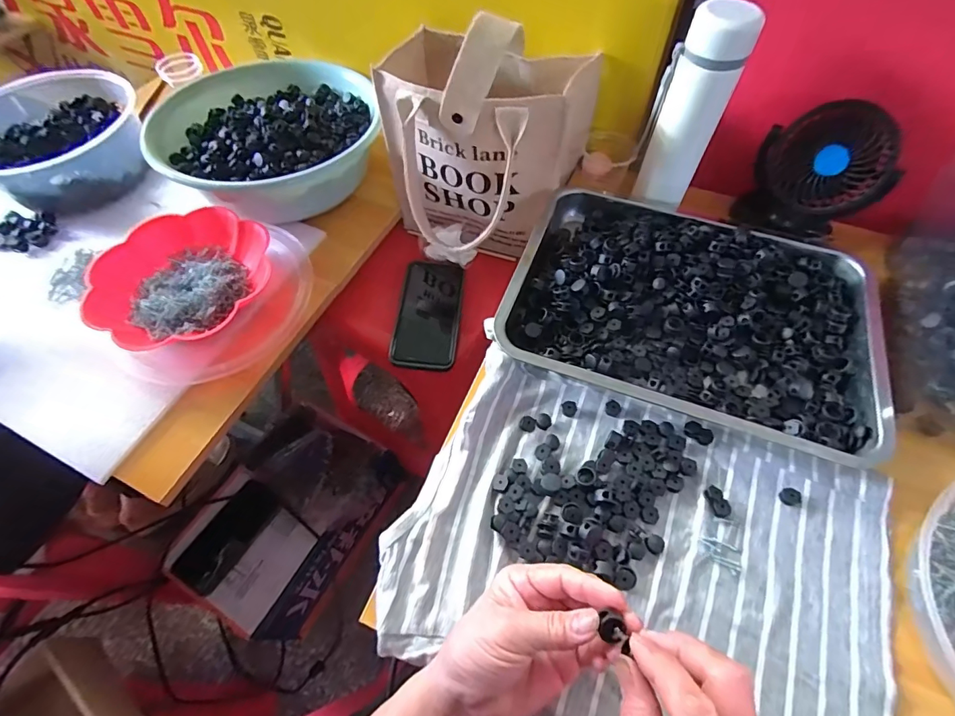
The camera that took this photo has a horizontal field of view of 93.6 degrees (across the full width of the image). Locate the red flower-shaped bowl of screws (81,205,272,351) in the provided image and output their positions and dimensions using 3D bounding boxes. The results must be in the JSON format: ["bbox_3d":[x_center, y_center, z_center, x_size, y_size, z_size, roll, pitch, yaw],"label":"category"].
[{"bbox_3d":[-0.346,-0.094,0.530,0.176,0.043,0.201,23,62,14],"label":"red flower-shaped bowl of screws"}]

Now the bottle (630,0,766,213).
[{"bbox_3d":[0.215,-0.250,0.466,0.068,0.184,0.050,21,64,13],"label":"bottle"}]

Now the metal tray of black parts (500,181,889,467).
[{"bbox_3d":[0.212,-0.059,0.448,0.335,0.031,0.244,18,65,12],"label":"metal tray of black parts"}]

